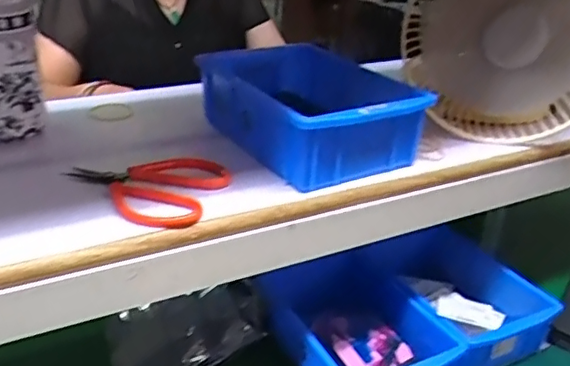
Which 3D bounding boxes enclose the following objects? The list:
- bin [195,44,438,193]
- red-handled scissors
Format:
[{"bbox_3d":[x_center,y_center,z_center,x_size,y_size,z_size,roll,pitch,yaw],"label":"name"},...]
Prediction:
[{"bbox_3d":[0.017,-0.067,0.521,0.125,0.062,0.200,-14,31,-30],"label":"bin"},{"bbox_3d":[-0.107,0.001,0.439,0.118,0.012,0.089,12,28,19],"label":"red-handled scissors"}]

